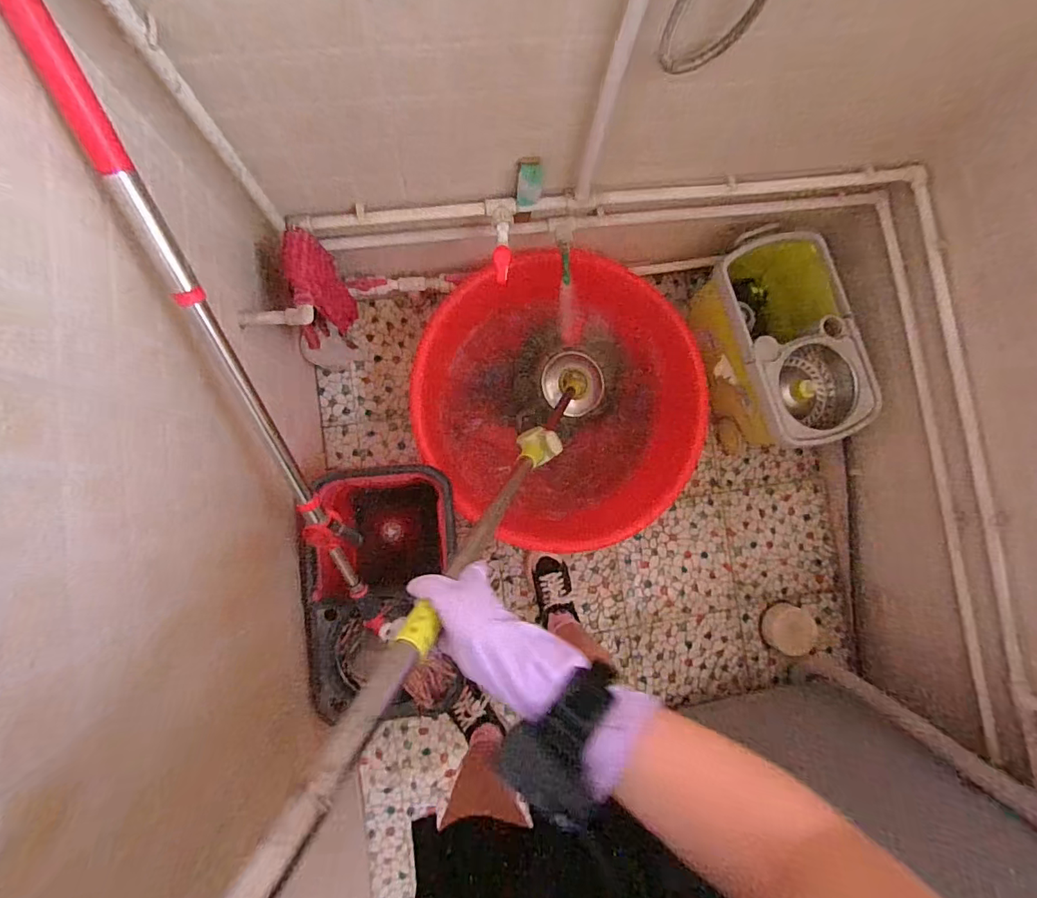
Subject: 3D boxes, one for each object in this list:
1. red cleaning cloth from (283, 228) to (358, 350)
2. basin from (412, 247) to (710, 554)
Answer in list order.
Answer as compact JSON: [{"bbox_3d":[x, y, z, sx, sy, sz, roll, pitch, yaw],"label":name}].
[{"bbox_3d":[-0.357,-0.271,0.893,0.072,0.219,0.146,8,85,-5],"label":"red cleaning cloth"},{"bbox_3d":[0.096,-0.101,1.142,0.623,0.218,0.647,0,85,-6],"label":"basin"}]

